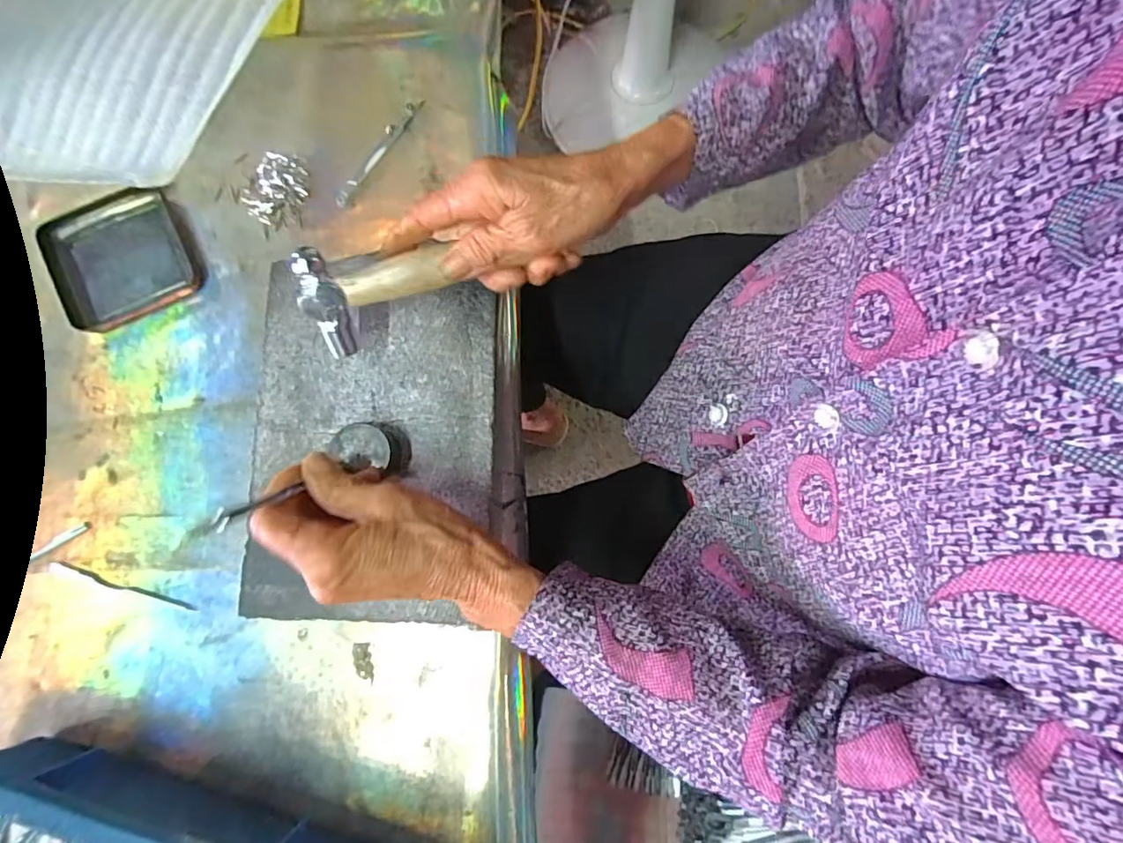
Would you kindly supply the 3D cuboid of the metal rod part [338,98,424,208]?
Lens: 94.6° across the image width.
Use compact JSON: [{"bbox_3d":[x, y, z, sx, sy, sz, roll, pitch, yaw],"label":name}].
[{"bbox_3d":[-0.147,-0.217,0.414,0.014,0.008,0.105,32,83,6],"label":"metal rod part"}]

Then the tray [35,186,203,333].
[{"bbox_3d":[-0.347,-0.128,0.406,0.100,0.013,0.099,-28,81,-3],"label":"tray"}]

